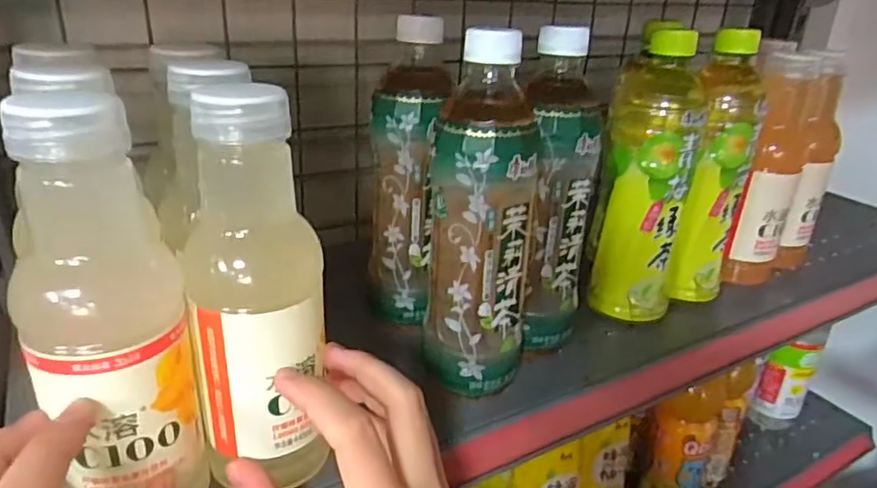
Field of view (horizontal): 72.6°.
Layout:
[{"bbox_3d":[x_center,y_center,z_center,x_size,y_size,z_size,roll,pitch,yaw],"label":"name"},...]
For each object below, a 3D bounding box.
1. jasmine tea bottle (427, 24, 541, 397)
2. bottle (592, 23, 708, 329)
[{"bbox_3d":[0.027,-0.012,0.354,0.061,0.201,0.057,9,26,12],"label":"jasmine tea bottle"},{"bbox_3d":[0.160,-0.048,0.450,0.060,0.205,0.059,15,28,24],"label":"bottle"}]

